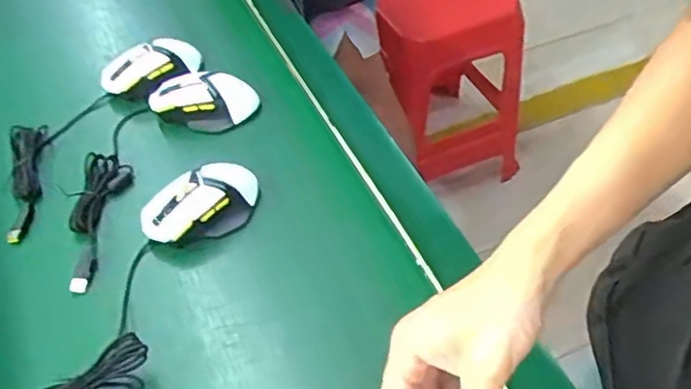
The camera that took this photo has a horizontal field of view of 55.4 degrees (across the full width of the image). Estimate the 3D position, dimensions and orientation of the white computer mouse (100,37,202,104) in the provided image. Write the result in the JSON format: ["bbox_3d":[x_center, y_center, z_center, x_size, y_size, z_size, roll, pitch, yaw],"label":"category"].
[{"bbox_3d":[-0.228,-0.149,0.789,0.121,0.036,0.055,-25,53,-18],"label":"white computer mouse"}]

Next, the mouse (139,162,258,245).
[{"bbox_3d":[-0.141,0.009,0.655,0.120,0.041,0.063,-28,54,-20],"label":"mouse"}]

